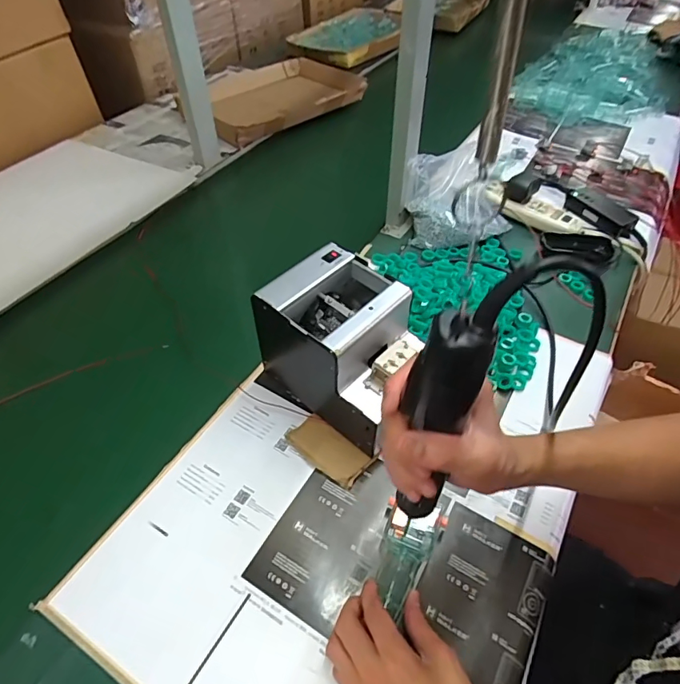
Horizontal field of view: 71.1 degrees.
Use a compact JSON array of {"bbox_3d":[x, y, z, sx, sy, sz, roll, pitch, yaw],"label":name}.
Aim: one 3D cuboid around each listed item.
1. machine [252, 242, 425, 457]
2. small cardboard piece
[{"bbox_3d":[0.004,0.002,0.560,0.172,0.152,0.128,33,56,26],"label":"machine"},{"bbox_3d":[-0.013,0.125,0.552,0.098,0.009,0.049,31,55,24],"label":"small cardboard piece"}]

